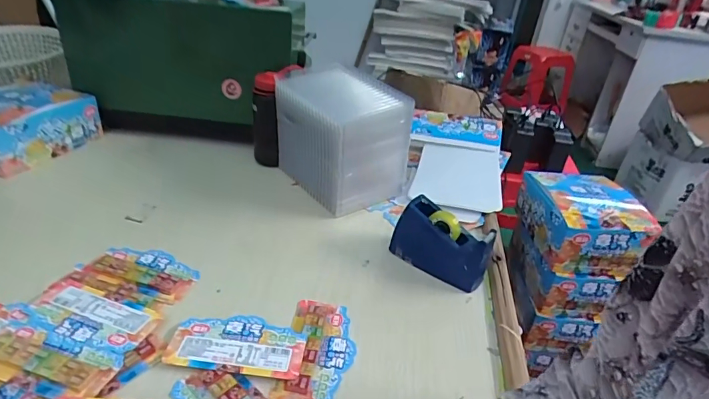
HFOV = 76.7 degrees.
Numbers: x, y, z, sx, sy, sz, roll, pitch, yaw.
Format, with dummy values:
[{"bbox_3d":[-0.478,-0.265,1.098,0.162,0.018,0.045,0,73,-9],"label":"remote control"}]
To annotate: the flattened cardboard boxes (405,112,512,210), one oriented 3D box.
[{"bbox_3d":[0.213,-0.087,0.923,0.194,0.199,0.049,6,-12,2],"label":"flattened cardboard boxes"}]

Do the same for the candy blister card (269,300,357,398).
[{"bbox_3d":[-0.040,0.170,0.512,0.078,0.010,0.146,9,31,3],"label":"candy blister card"}]

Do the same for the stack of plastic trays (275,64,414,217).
[{"bbox_3d":[-0.027,-0.111,0.799,0.154,0.199,0.205,-17,39,-35],"label":"stack of plastic trays"}]

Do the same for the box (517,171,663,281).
[{"bbox_3d":[0.392,0.035,0.775,0.161,0.099,0.189,7,31,0],"label":"box"}]

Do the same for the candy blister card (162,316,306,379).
[{"bbox_3d":[-0.130,0.163,0.504,0.144,0.009,0.073,8,31,0],"label":"candy blister card"}]

